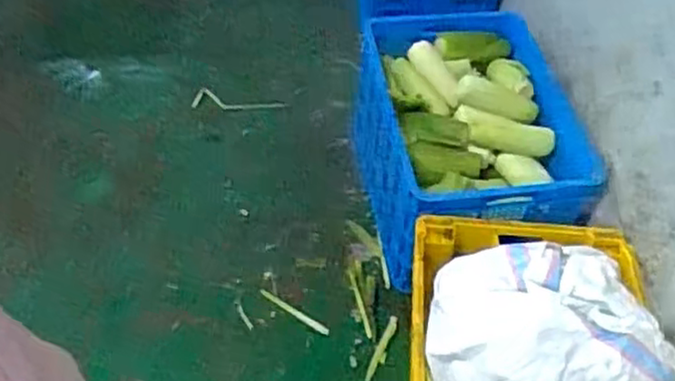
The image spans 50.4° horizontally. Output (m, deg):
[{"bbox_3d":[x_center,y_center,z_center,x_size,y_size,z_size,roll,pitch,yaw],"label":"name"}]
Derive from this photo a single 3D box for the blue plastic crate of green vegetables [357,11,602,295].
[{"bbox_3d":[0.302,-0.143,1.765,0.466,0.276,0.696,-5,50,-11],"label":"blue plastic crate of green vegetables"}]

